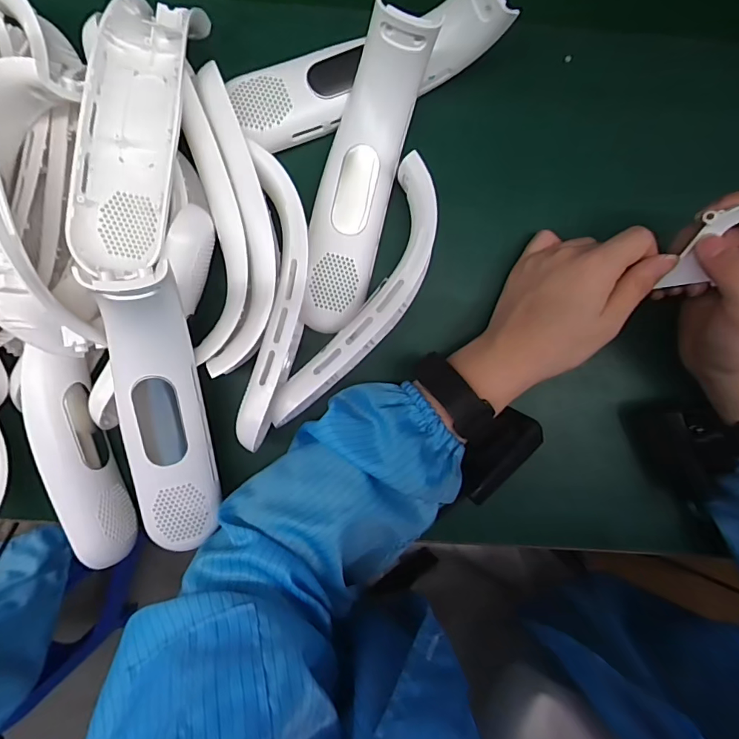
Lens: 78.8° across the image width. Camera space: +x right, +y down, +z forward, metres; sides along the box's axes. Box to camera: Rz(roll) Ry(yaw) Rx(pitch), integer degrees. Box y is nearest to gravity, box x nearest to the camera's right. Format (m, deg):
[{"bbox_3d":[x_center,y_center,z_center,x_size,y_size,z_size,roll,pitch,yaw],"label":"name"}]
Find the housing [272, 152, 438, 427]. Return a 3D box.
[{"bbox_3d":[0.001,-0.043,0.301,0.050,0.035,0.191,28,92,-5],"label":"housing"}]

